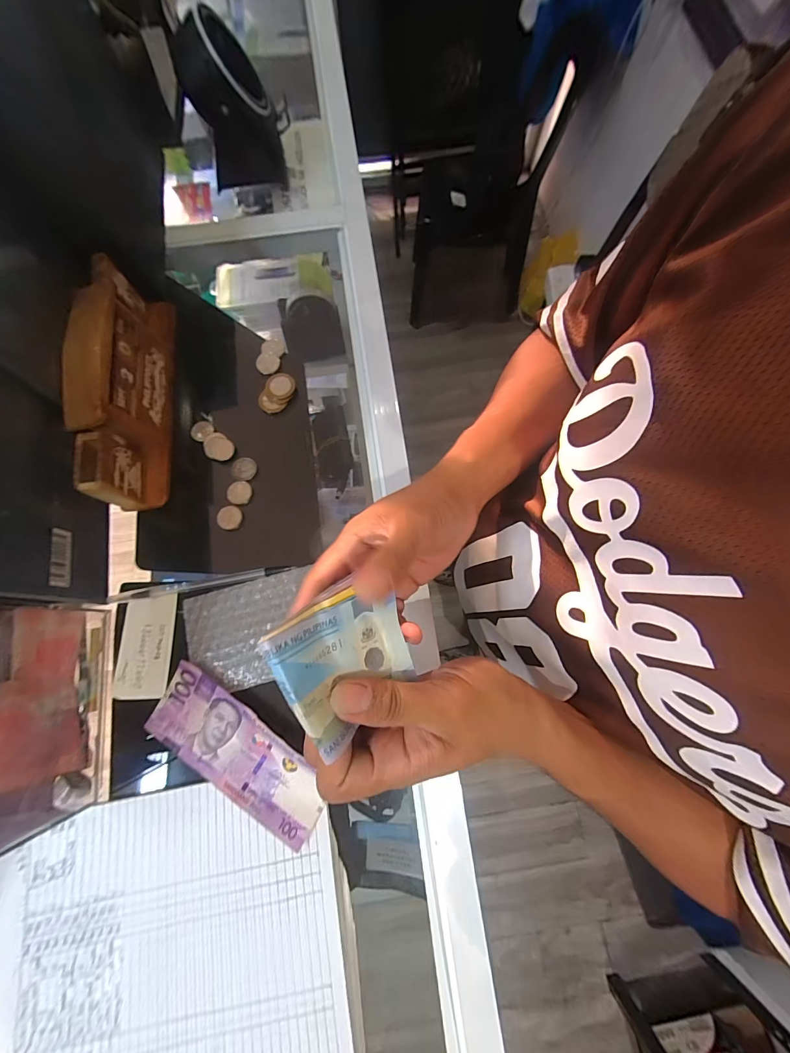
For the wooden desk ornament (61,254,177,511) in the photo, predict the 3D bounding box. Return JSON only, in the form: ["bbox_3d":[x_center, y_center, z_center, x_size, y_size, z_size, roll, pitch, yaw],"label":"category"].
[{"bbox_3d":[-0.256,-0.138,0.369,0.052,0.078,0.237,-9,75,-2],"label":"wooden desk ornament"}]

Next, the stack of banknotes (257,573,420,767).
[{"bbox_3d":[-0.027,0.070,0.213,0.075,0.009,0.068,-32,97,-42],"label":"stack of banknotes"}]

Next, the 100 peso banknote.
[{"bbox_3d":[-0.123,0.175,0.309,0.156,0.016,0.062,29,77,8],"label":"100 peso banknote"}]

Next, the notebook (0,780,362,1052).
[{"bbox_3d":[-0.159,0.307,0.264,0.250,0.024,0.208,-10,75,-2],"label":"notebook"}]

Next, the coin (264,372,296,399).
[{"bbox_3d":[-0.120,-0.147,0.406,0.030,0.006,0.030,1,73,-3],"label":"coin"}]

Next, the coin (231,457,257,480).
[{"bbox_3d":[-0.149,-0.057,0.384,0.023,0.004,0.022,0,85,0],"label":"coin"}]

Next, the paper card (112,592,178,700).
[{"bbox_3d":[-0.216,0.103,0.337,0.041,0.004,0.084,1,73,-9],"label":"paper card"}]

